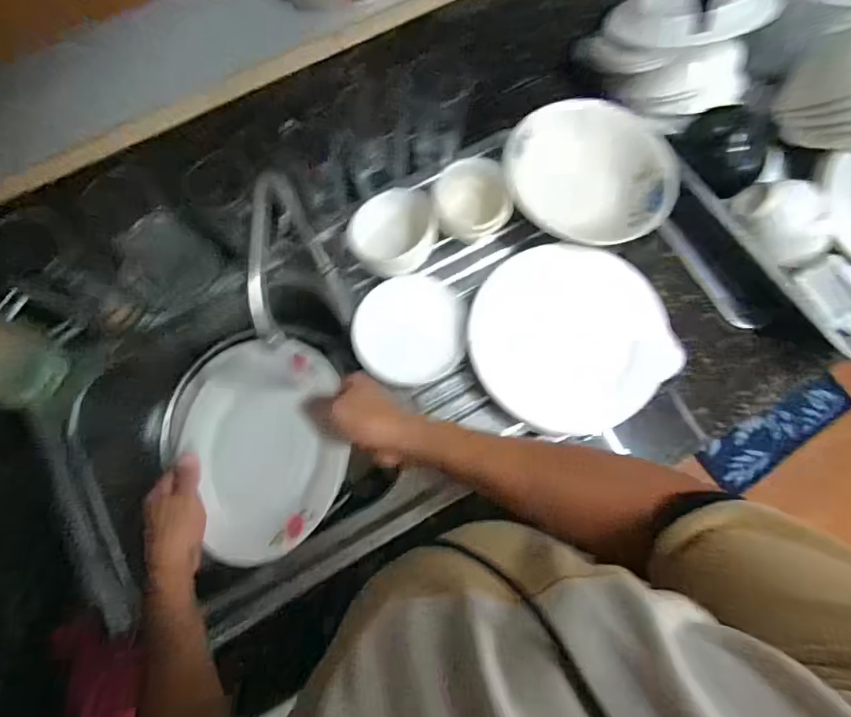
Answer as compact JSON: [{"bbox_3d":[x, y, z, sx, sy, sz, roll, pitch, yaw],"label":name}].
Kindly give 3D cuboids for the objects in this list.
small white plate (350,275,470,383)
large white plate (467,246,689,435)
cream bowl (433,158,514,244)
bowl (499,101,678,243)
[{"bbox_3d":[-0.021,-0.040,0.663,0.145,0.036,0.139,0,75,0],"label":"small white plate"},{"bbox_3d":[0.185,-0.025,0.637,0.236,0.031,0.241,0,93,2],"label":"large white plate"},{"bbox_3d":[0.061,-0.212,0.677,0.096,0.077,0.088,0,75,0],"label":"cream bowl"},{"bbox_3d":[0.222,-0.253,0.683,0.221,0.058,0.175,18,76,5],"label":"bowl"}]

